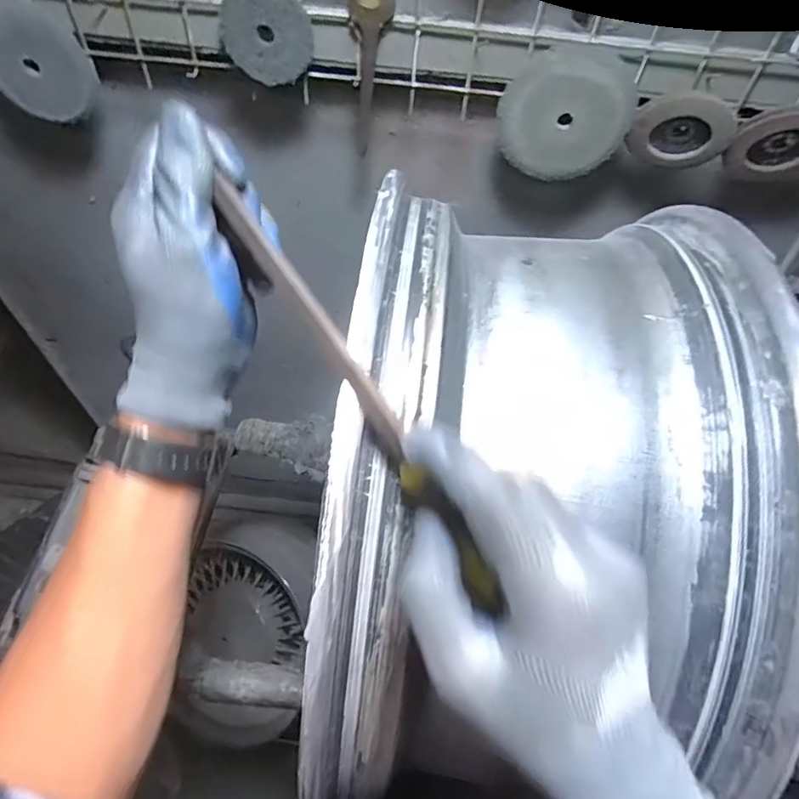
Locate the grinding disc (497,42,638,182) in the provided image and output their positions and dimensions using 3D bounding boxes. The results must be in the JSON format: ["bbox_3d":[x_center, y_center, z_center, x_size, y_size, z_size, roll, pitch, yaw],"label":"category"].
[{"bbox_3d":[0.165,-0.283,0.539,0.126,0.118,0.019,10,55,3],"label":"grinding disc"}]

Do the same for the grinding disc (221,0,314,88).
[{"bbox_3d":[-0.122,-0.337,0.497,0.080,0.079,0.013,1,55,-4],"label":"grinding disc"}]

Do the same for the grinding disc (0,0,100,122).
[{"bbox_3d":[-0.360,-0.332,0.532,0.096,0.104,0.012,-31,38,20],"label":"grinding disc"}]

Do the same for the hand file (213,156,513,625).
[{"bbox_3d":[-0.021,-0.002,0.261,0.013,0.018,0.236,-33,87,-24],"label":"hand file"}]

